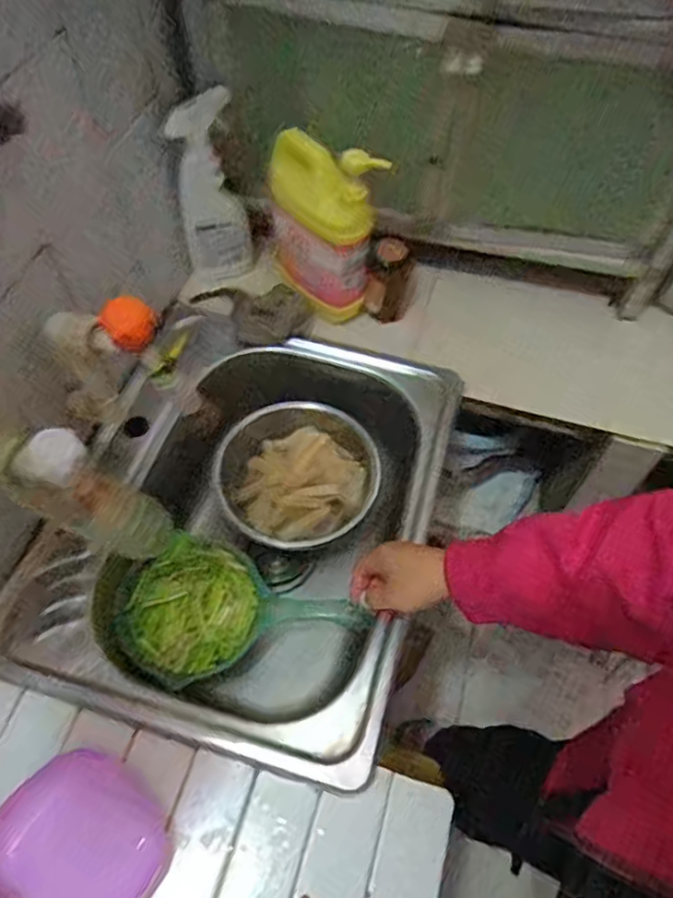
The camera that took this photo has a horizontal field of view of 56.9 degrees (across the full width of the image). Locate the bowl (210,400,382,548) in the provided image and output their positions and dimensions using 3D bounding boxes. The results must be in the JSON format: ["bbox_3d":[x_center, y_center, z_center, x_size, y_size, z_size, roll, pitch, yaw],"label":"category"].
[{"bbox_3d":[-0.050,0.035,0.828,0.204,0.087,0.204,0,59,-1],"label":"bowl"}]

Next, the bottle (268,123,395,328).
[{"bbox_3d":[-0.024,-0.275,0.782,0.067,0.225,0.142,-38,66,-21],"label":"bottle"}]

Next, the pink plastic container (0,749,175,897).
[{"bbox_3d":[-0.221,0.342,0.530,0.131,0.036,0.133,39,63,20],"label":"pink plastic container"}]

